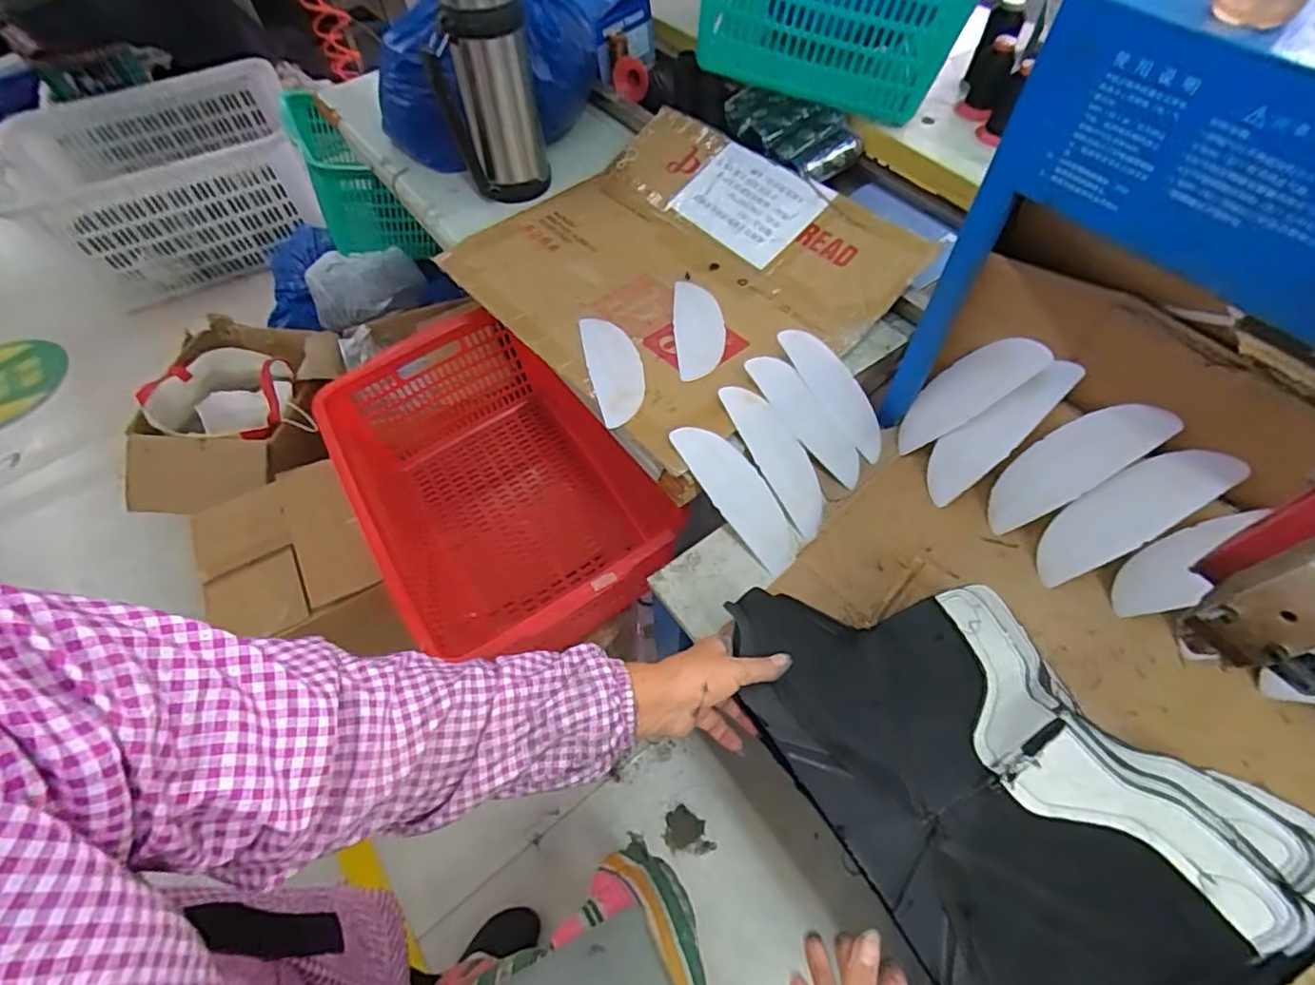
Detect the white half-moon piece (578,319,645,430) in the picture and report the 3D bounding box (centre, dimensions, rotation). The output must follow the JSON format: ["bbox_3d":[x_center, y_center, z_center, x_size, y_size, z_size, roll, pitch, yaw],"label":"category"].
[{"bbox_3d":[-0.055,-0.158,0.745,0.064,0.010,0.186,-15,59,-7],"label":"white half-moon piece"}]

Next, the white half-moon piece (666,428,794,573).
[{"bbox_3d":[0.094,0.001,0.679,0.068,0.010,0.192,-39,97,-22],"label":"white half-moon piece"}]

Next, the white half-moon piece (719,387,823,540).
[{"bbox_3d":[0.142,-0.044,0.695,0.063,0.011,0.189,-35,96,-18],"label":"white half-moon piece"}]

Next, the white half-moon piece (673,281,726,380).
[{"bbox_3d":[0.053,-0.218,0.782,0.064,0.010,0.180,-5,59,-1],"label":"white half-moon piece"}]

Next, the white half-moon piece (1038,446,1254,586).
[{"bbox_3d":[0.466,0.022,0.602,0.010,0.196,0.065,1,53,-33],"label":"white half-moon piece"}]

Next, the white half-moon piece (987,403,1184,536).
[{"bbox_3d":[0.425,-0.028,0.627,0.005,0.193,0.066,-9,62,-39],"label":"white half-moon piece"}]

